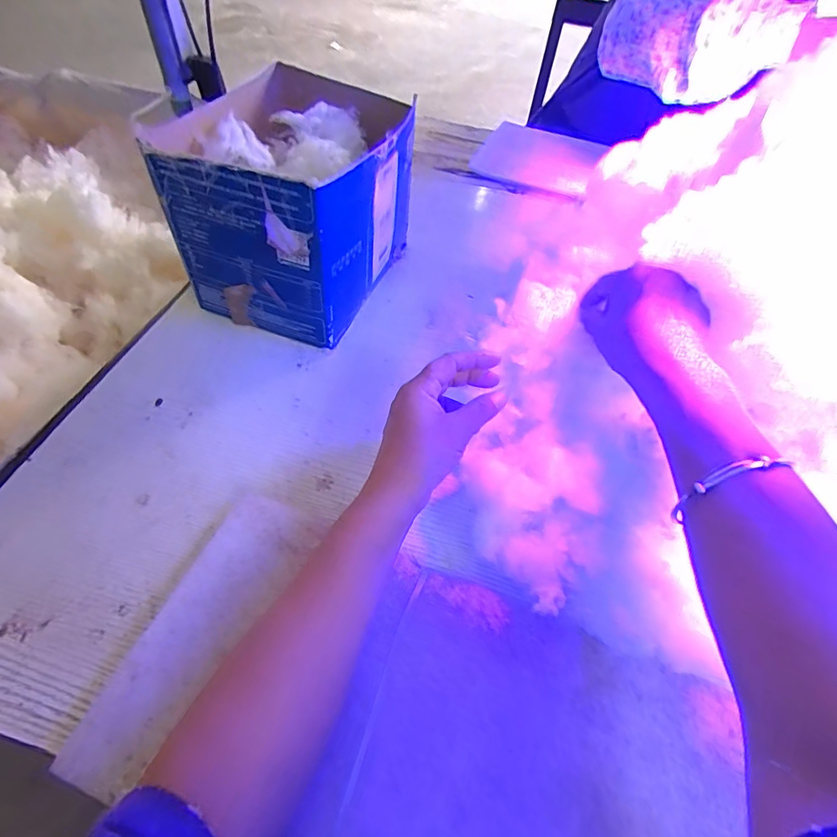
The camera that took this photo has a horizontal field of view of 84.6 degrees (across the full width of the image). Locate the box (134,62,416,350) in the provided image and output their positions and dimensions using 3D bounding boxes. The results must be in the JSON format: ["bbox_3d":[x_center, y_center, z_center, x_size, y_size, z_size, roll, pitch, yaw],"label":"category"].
[{"bbox_3d":[-0.135,-0.240,0.523,0.210,0.184,0.253,22,54,11],"label":"box"}]

